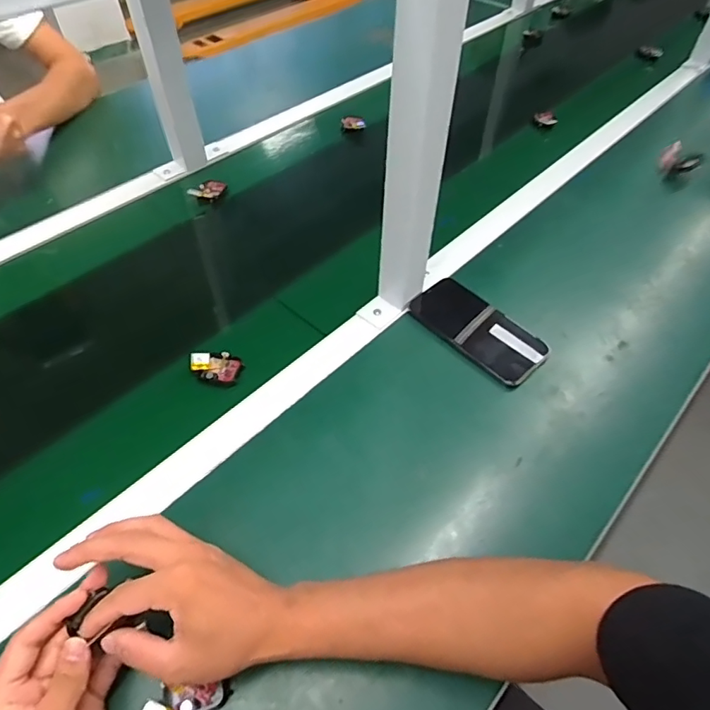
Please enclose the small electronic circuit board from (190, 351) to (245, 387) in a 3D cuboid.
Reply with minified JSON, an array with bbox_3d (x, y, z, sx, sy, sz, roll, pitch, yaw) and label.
[{"bbox_3d":[-0.153,0.015,0.557,0.055,0.019,0.037,8,52,5],"label":"small electronic circuit board"}]

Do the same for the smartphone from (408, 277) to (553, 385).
[{"bbox_3d":[0.145,-0.033,0.592,0.078,0.014,0.160,-32,59,-24],"label":"smartphone"}]

